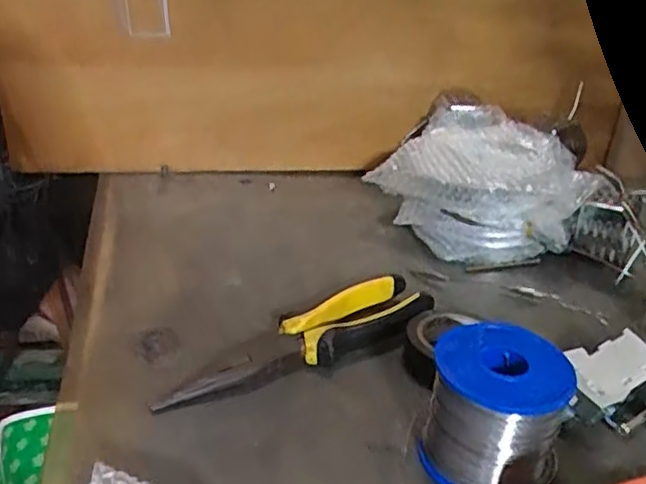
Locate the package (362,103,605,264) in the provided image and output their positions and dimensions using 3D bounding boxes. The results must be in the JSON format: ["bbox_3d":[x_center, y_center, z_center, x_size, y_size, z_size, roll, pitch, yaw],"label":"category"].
[{"bbox_3d":[0.136,-0.049,0.578,0.176,0.081,0.188,9,28,9],"label":"package"}]

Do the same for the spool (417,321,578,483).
[{"bbox_3d":[0.085,0.085,0.331,0.059,0.067,0.059,4,27,-1],"label":"spool"}]

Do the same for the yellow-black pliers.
[{"bbox_3d":[-0.012,0.060,0.408,0.192,0.018,0.042,-14,33,-32],"label":"yellow-black pliers"}]

